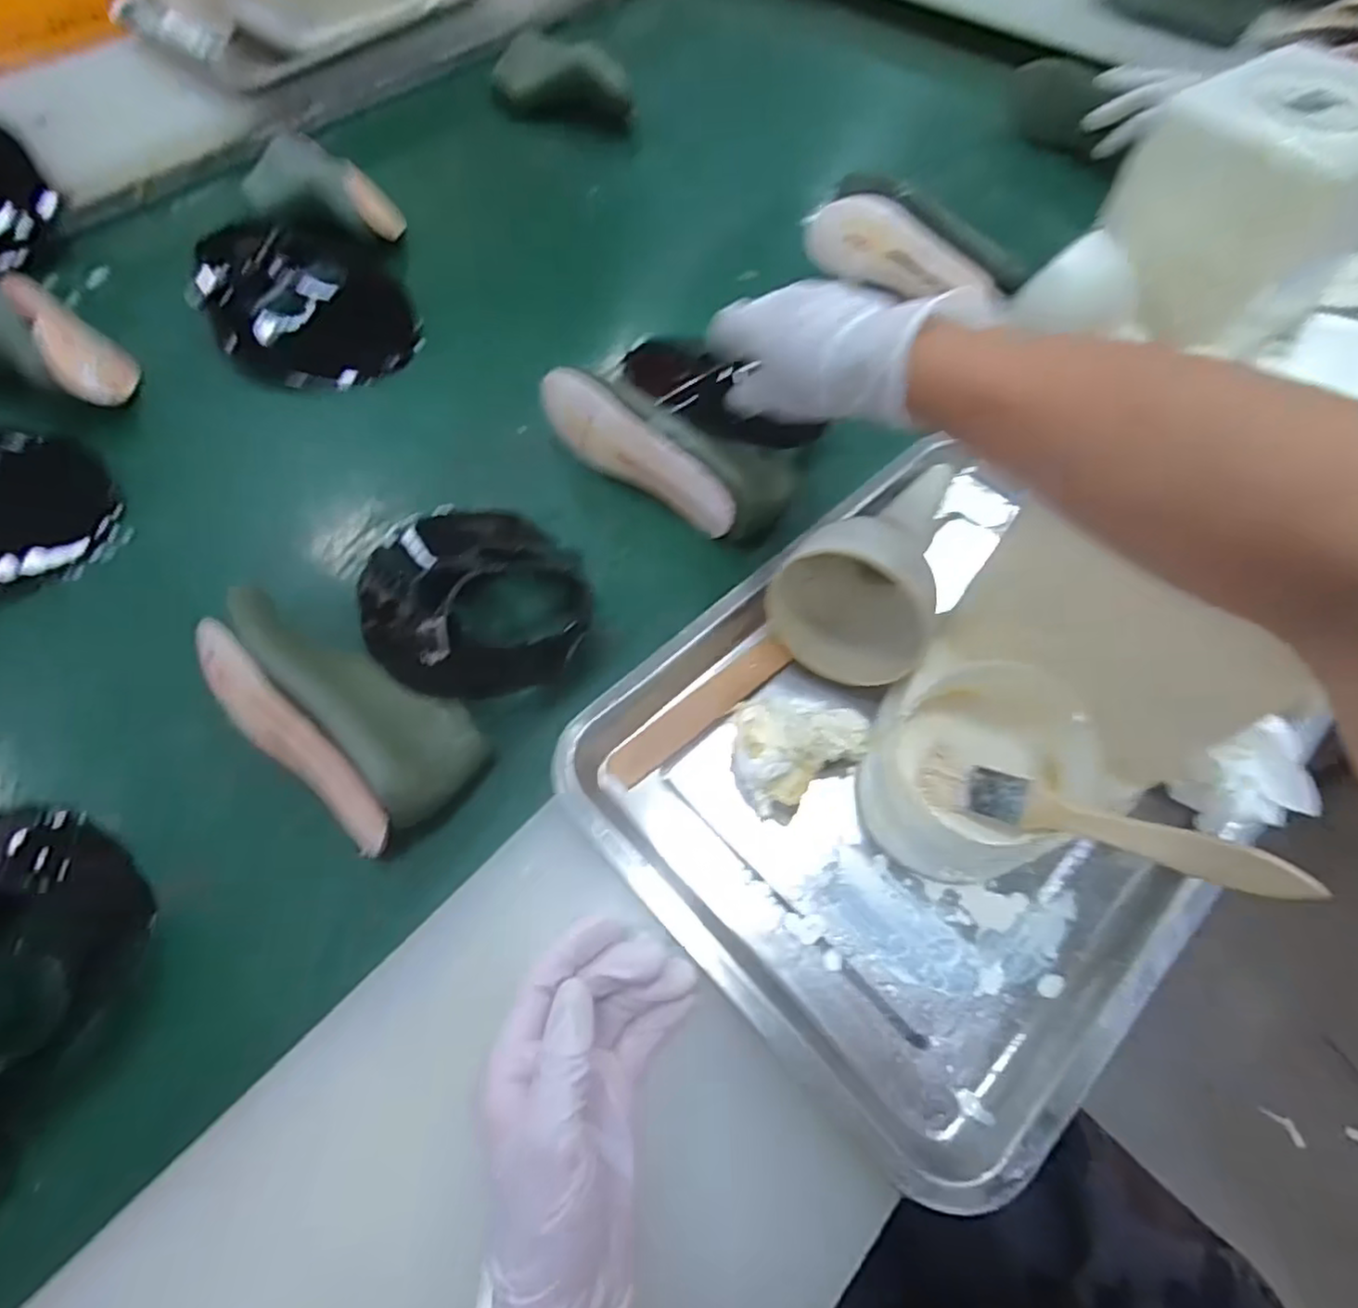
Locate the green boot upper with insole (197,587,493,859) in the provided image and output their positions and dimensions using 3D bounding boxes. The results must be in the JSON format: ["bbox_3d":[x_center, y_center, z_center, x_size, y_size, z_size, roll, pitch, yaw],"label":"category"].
[{"bbox_3d":[-0.218,0.029,0.430,0.195,0.062,0.106,40,69,19],"label":"green boot upper with insole"}]

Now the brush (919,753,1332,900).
[{"bbox_3d":[0.179,0.074,0.297,0.146,0.016,0.022,13,64,37],"label":"brush"}]

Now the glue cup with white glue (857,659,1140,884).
[{"bbox_3d":[0.152,0.057,0.351,0.104,0.057,0.105,-12,63,-7],"label":"glue cup with white glue"}]

